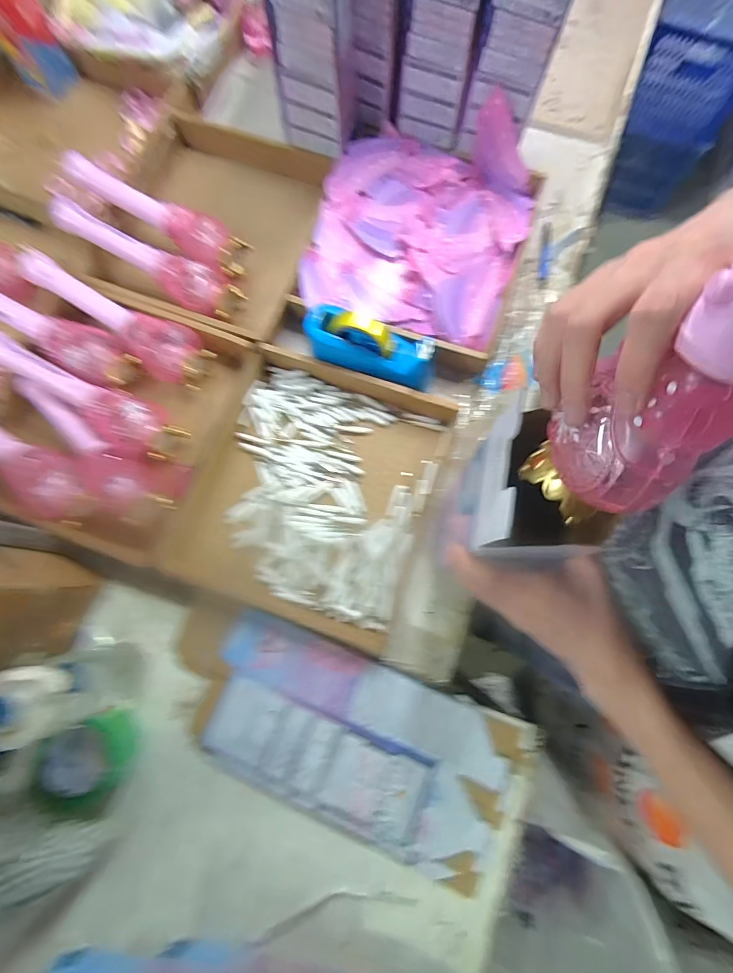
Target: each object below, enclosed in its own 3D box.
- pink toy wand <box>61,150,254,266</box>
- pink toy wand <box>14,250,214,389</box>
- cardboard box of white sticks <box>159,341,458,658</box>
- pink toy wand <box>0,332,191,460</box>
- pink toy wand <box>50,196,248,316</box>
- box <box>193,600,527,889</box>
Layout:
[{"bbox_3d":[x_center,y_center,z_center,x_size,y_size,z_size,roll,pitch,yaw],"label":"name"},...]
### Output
[{"bbox_3d":[-0.358,-0.460,0.717,0.330,0.049,0.071,26,80,6],"label":"pink toy wand"},{"bbox_3d":[-0.406,-0.280,0.694,0.341,0.064,0.090,34,78,7],"label":"pink toy wand"},{"bbox_3d":[-0.082,0.002,0.643,0.345,0.057,0.381,18,74,4],"label":"cardboard box of white sticks"},{"bbox_3d":[-0.446,-0.146,0.657,0.332,0.064,0.081,28,82,8],"label":"pink toy wand"},{"bbox_3d":[-0.355,-0.378,0.703,0.323,0.064,0.089,34,81,7],"label":"pink toy wand"},{"bbox_3d":[-0.023,0.337,0.567,0.405,0.025,0.202,23,75,6],"label":"box"}]

